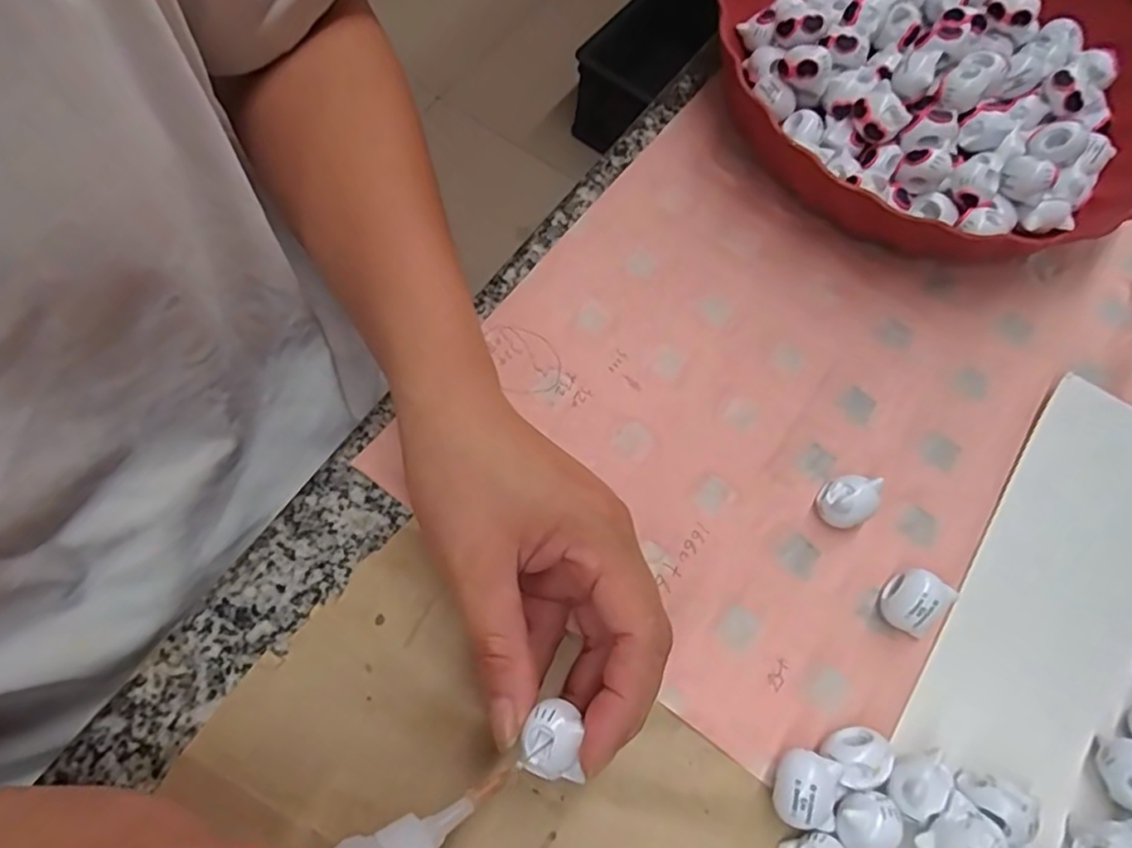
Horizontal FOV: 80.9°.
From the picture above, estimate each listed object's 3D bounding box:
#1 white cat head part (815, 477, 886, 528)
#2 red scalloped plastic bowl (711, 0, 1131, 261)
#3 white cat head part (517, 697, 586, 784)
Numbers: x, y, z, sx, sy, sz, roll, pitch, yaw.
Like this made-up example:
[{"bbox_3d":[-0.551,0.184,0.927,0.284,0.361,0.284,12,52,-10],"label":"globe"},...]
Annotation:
[{"bbox_3d":[0.120,0.034,0.283,0.022,0.020,0.019,-12,70,-11],"label":"white cat head part"},{"bbox_3d":[0.201,-0.190,0.366,0.245,0.051,0.246,2,68,-6],"label":"red scalloped plastic bowl"},{"bbox_3d":[-0.005,0.102,0.214,0.019,0.015,0.024,-2,66,-4],"label":"white cat head part"}]

